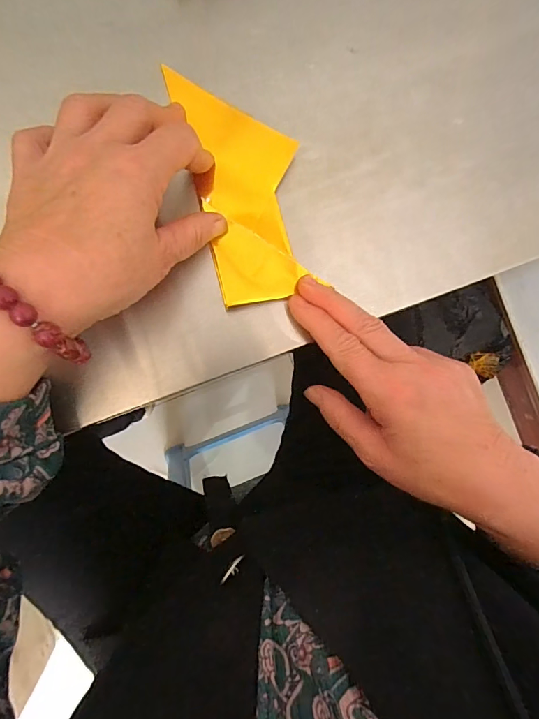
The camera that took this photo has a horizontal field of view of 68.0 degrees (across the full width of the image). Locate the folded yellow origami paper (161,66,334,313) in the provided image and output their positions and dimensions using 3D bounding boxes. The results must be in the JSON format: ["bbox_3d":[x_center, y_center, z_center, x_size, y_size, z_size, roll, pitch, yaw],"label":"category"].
[{"bbox_3d":[-0.015,-0.115,0.265,0.065,0.010,0.151,-14,94,-6],"label":"folded yellow origami paper"}]

